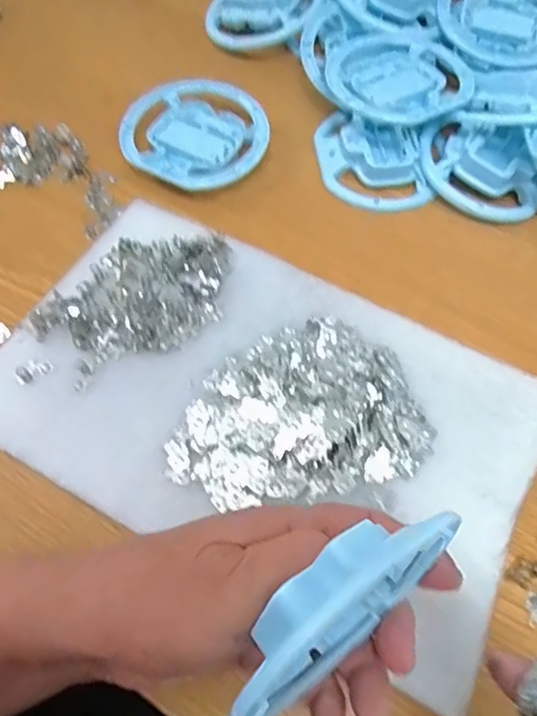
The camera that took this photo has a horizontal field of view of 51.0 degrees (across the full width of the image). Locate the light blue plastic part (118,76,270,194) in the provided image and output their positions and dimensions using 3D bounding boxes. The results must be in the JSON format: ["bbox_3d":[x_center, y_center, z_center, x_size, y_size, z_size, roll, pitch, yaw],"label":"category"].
[{"bbox_3d":[-0.051,-0.167,0.420,0.104,0.024,0.108,0,64,1],"label":"light blue plastic part"}]

